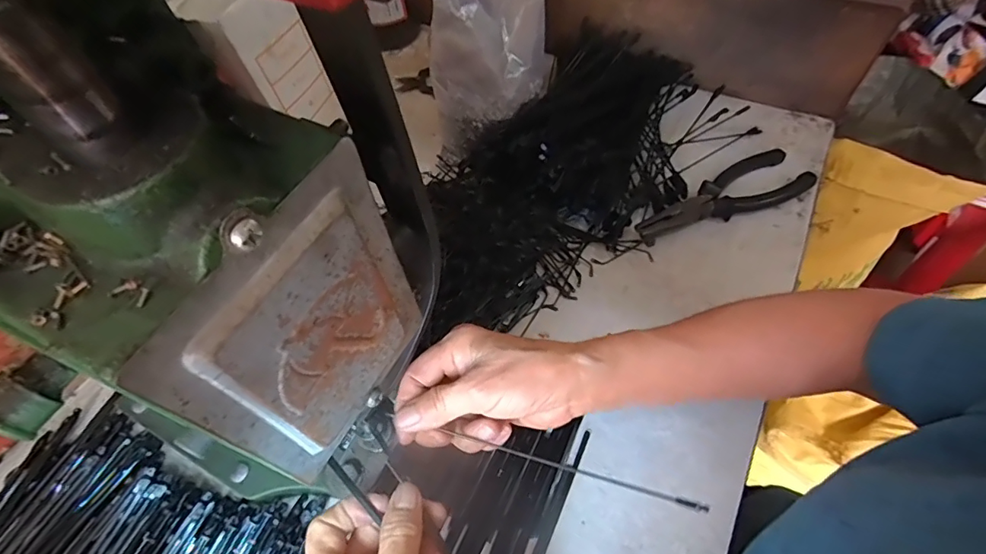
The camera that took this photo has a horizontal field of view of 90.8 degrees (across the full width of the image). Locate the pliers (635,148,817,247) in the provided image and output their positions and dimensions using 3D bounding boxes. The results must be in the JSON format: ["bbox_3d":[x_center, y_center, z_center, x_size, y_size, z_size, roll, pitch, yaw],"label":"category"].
[{"bbox_3d":[0.215,-0.071,0.453,0.182,0.014,0.054,-25,61,-13],"label":"pliers"}]

